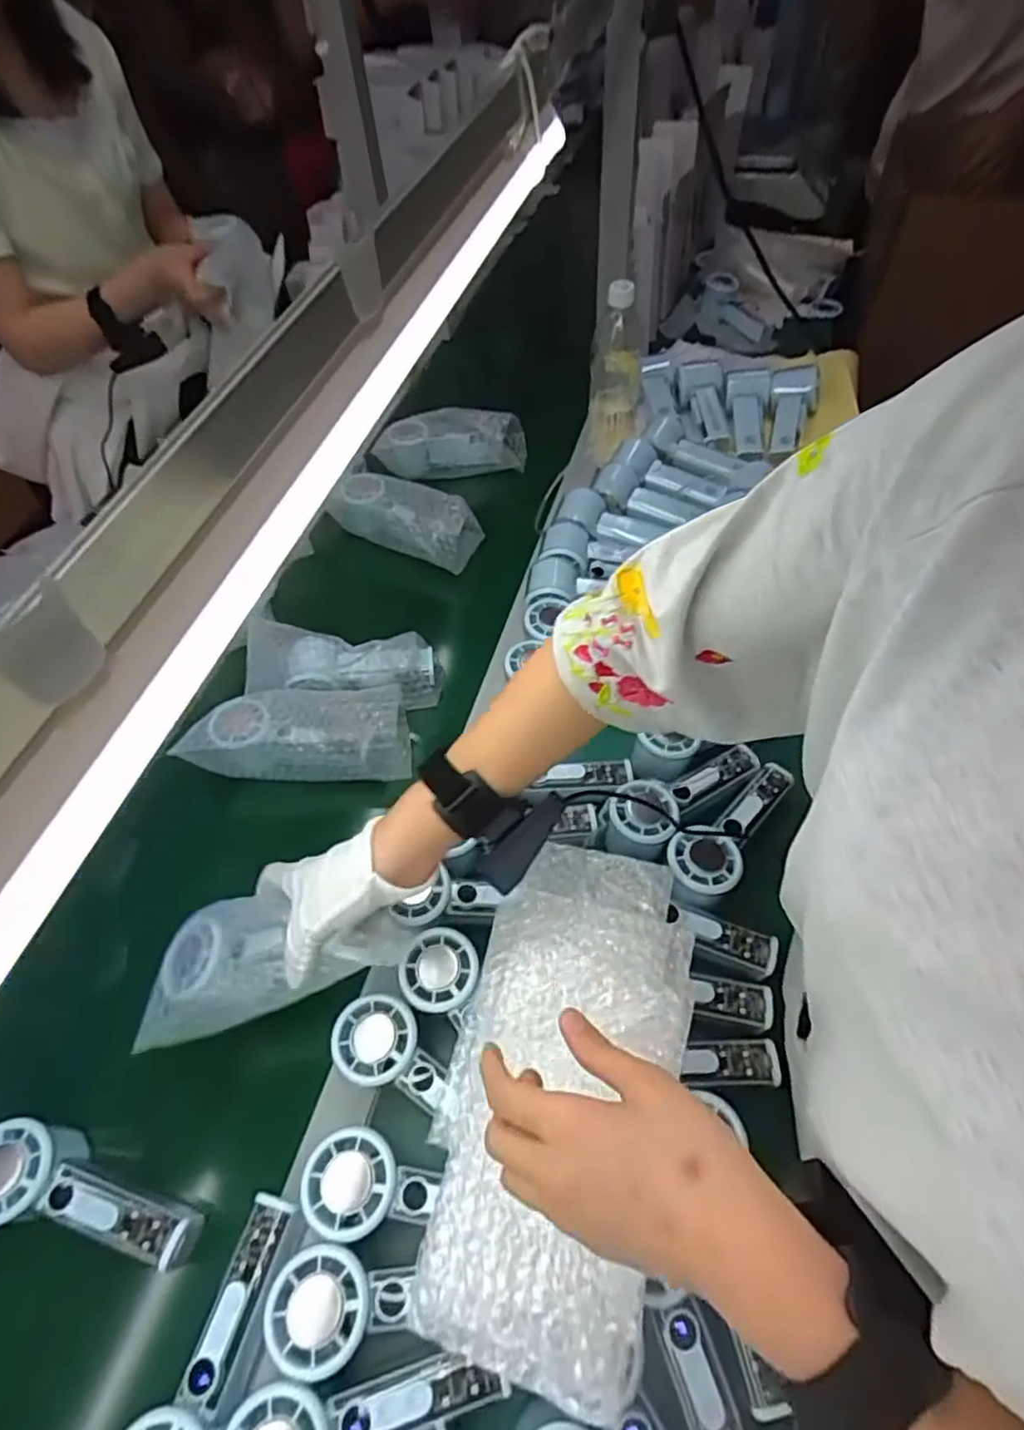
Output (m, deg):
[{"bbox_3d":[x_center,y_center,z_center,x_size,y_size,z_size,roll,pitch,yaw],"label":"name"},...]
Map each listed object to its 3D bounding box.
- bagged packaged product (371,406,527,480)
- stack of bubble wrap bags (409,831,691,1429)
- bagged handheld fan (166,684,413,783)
[{"bbox_3d":[-0.081,-0.370,0.903,0.199,0.080,0.059,-10,54,-3],"label":"bagged packaged product"},{"bbox_3d":[0.031,0.227,0.430,0.141,0.045,0.298,10,58,11],"label":"stack of bubble wrap bags"},{"bbox_3d":[-0.208,0.013,0.642,0.209,0.068,0.081,-1,54,3],"label":"bagged handheld fan"}]

